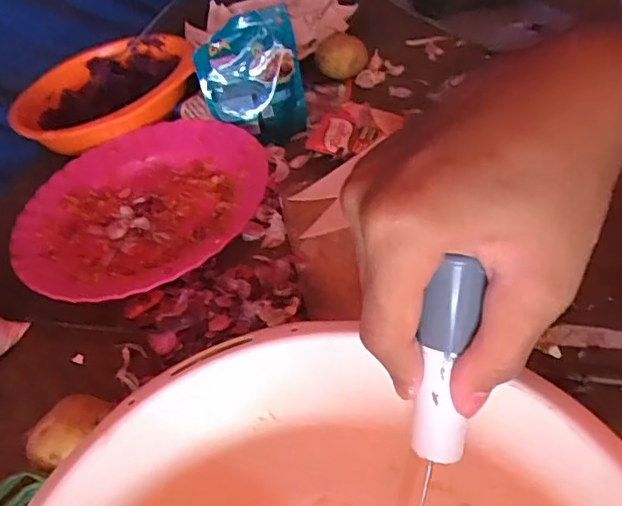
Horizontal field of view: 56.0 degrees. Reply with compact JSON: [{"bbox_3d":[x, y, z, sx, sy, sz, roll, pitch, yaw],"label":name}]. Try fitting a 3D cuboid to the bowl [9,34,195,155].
[{"bbox_3d":[-0.224,-0.179,0.631,0.191,0.054,0.183,-9,42,8],"label":"bowl"}]

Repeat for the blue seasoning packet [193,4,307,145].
[{"bbox_3d":[-0.055,-0.156,0.531,0.089,0.113,0.019,-9,28,5],"label":"blue seasoning packet"}]

